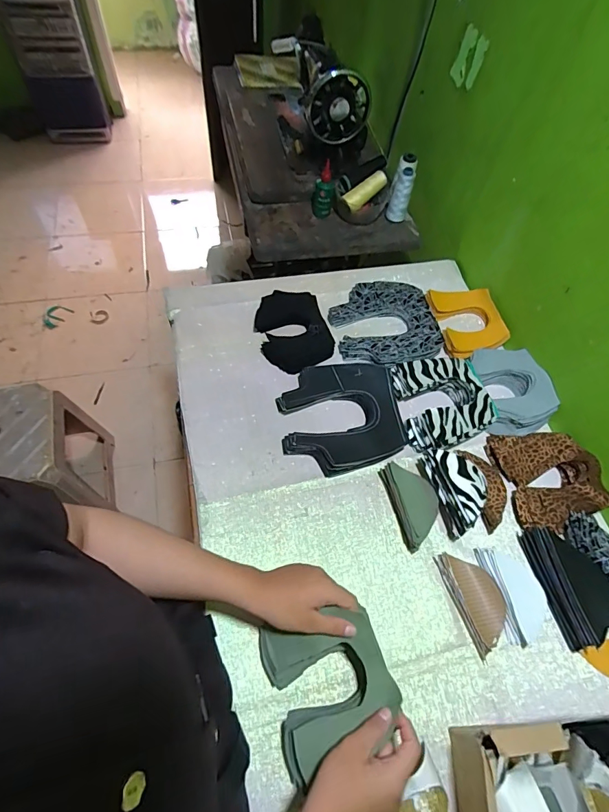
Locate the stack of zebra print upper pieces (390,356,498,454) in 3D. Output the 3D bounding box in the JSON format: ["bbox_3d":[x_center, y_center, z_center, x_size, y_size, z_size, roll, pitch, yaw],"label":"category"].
[{"bbox_3d":[0.229,-0.011,0.678,0.143,0.044,0.163,-10,61,-11],"label":"stack of zebra print upper pieces"}]

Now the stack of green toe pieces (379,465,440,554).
[{"bbox_3d":[0.153,0.139,0.592,0.055,0.051,0.121,-10,61,-11],"label":"stack of green toe pieces"}]

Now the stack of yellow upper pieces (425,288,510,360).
[{"bbox_3d":[0.314,-0.165,0.797,0.126,0.031,0.165,-6,60,-9],"label":"stack of yellow upper pieces"}]

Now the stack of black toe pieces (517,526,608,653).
[{"bbox_3d":[0.361,0.235,0.546,0.085,0.034,0.144,-4,60,-8],"label":"stack of black toe pieces"}]

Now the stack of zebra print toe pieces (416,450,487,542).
[{"bbox_3d":[0.220,0.118,0.595,0.062,0.060,0.127,-12,62,-12],"label":"stack of zebra print toe pieces"}]

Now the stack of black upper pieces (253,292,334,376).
[{"bbox_3d":[-0.023,-0.142,0.751,0.122,0.030,0.168,-14,62,-11],"label":"stack of black upper pieces"}]

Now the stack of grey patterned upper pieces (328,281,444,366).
[{"bbox_3d":[0.152,-0.157,0.772,0.188,0.023,0.192,-9,61,-11],"label":"stack of grey patterned upper pieces"}]

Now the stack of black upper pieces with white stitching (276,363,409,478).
[{"bbox_3d":[0.055,0.010,0.664,0.190,0.036,0.189,-8,61,-10],"label":"stack of black upper pieces with white stitching"}]

